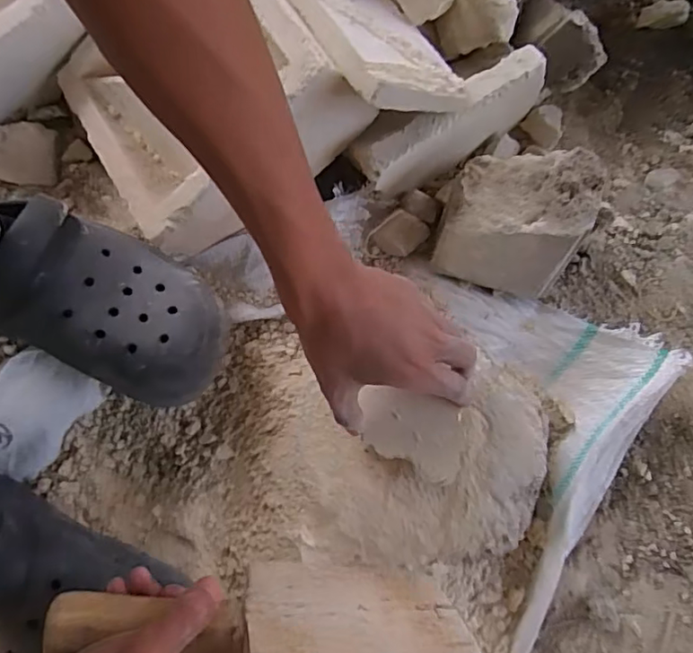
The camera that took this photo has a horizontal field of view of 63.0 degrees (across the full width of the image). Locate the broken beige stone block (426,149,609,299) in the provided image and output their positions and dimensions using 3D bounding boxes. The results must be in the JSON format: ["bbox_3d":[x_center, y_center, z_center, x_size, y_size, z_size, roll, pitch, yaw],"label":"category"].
[{"bbox_3d":[0.139,-0.090,0.486,0.107,0.099,0.107,19,83,0],"label":"broken beige stone block"}]

